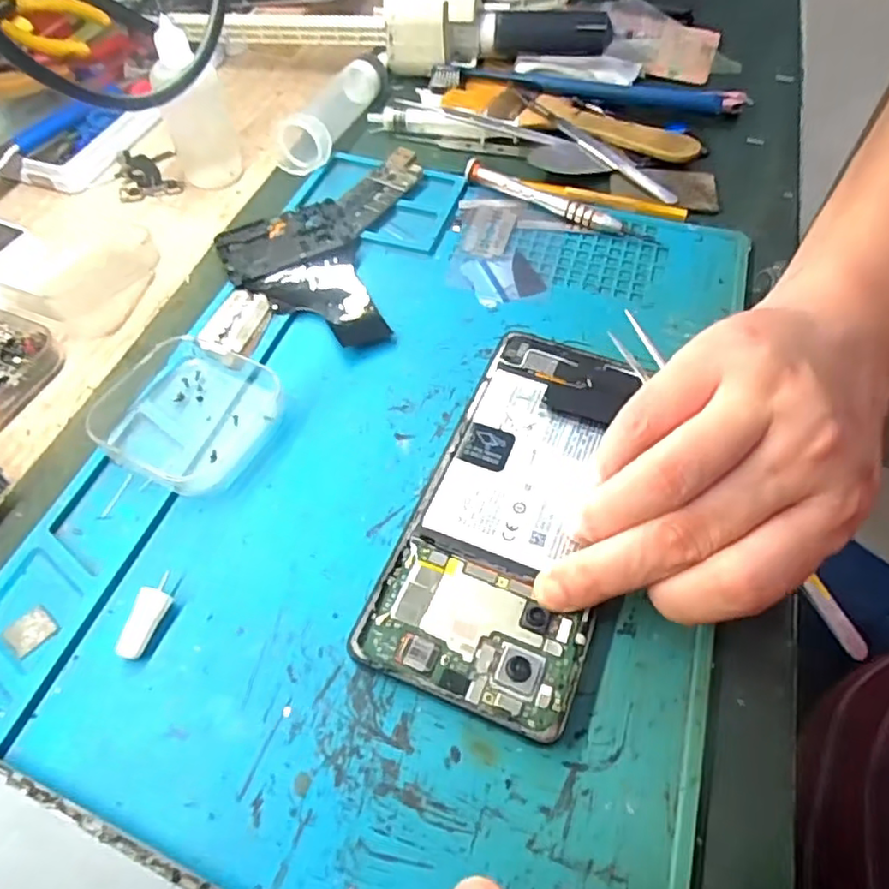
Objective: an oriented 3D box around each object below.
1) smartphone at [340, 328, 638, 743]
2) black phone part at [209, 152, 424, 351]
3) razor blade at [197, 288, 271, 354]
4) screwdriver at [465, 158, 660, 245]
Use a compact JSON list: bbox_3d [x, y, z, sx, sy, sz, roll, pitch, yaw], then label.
[{"bbox_3d":[0.027,0.019,0.242,0.070,0.004,0.159,15,58,11],"label":"smartphone"},{"bbox_3d":[-0.068,-0.110,0.333,0.093,0.010,0.144,4,55,3],"label":"black phone part"},{"bbox_3d":[-0.100,-0.059,0.300,0.026,0.004,0.038,18,63,14],"label":"razor blade"},{"bbox_3d":[0.061,-0.133,0.343,0.110,0.014,0.012,22,58,15],"label":"screwdriver"}]

